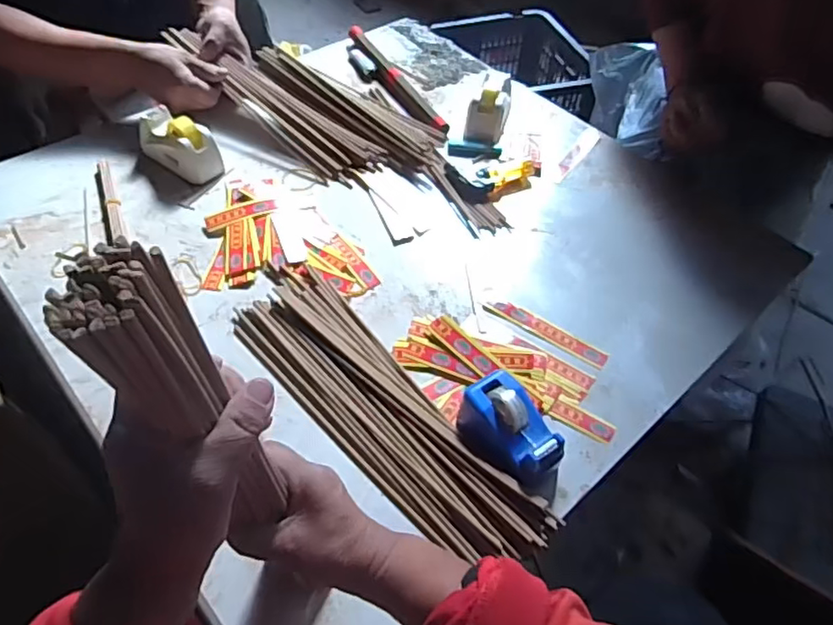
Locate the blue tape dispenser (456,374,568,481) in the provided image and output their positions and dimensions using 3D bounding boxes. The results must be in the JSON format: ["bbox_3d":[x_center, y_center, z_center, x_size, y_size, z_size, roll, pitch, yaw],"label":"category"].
[{"bbox_3d":[0.084,0.111,0.562,0.066,0.056,0.102,-31,60,-25],"label":"blue tape dispenser"}]

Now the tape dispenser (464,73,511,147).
[{"bbox_3d":[0.109,-0.306,0.901,0.059,0.071,0.122,12,52,6],"label":"tape dispenser"}]

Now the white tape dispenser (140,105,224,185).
[{"bbox_3d":[-0.315,-0.225,0.794,0.118,0.059,0.058,31,56,19],"label":"white tape dispenser"}]

